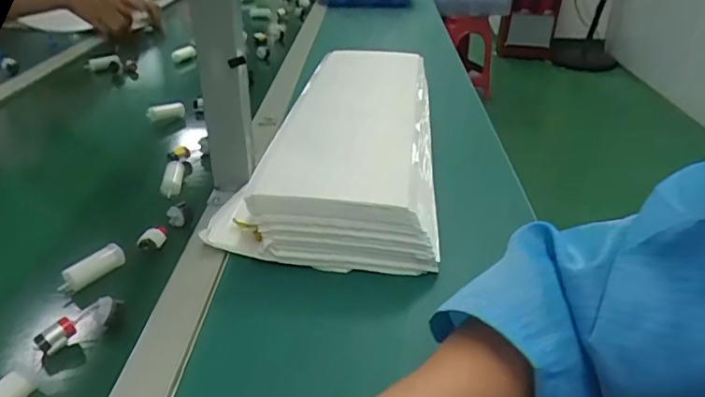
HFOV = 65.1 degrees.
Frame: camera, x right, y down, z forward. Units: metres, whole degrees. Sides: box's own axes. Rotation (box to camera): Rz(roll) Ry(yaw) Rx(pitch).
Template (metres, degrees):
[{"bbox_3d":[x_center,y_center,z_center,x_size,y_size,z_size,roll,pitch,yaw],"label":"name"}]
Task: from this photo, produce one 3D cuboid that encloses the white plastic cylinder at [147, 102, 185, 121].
[{"bbox_3d":[-0.260,-0.122,0.768,0.051,0.021,0.017,-13,29,-11],"label":"white plastic cylinder"}]

